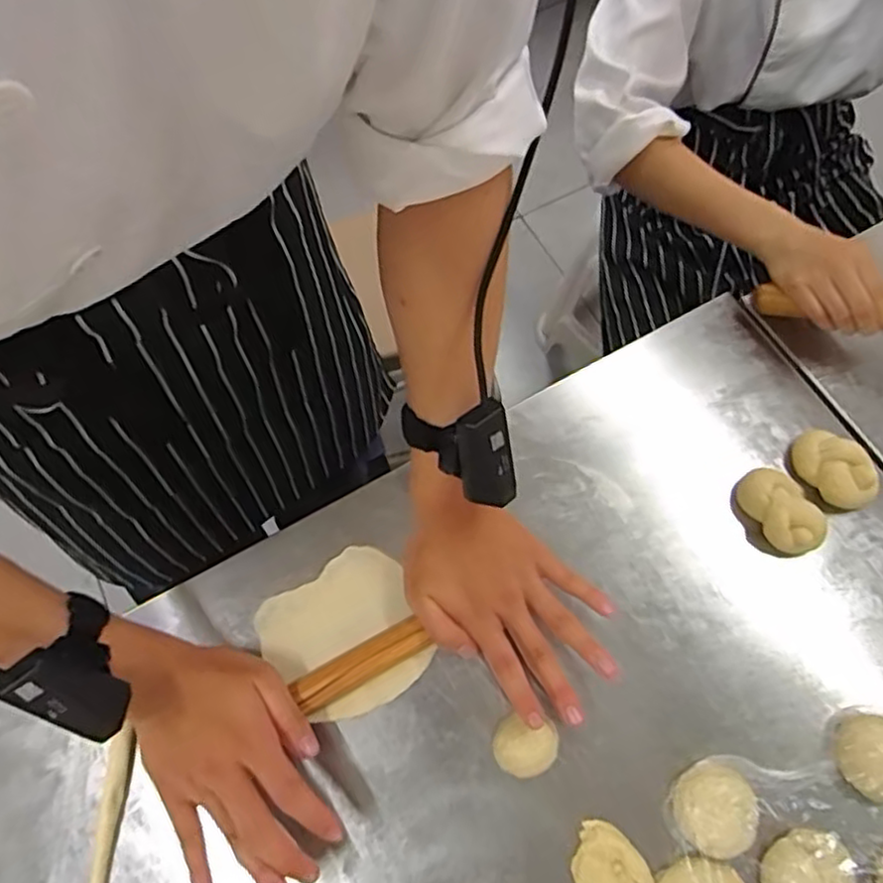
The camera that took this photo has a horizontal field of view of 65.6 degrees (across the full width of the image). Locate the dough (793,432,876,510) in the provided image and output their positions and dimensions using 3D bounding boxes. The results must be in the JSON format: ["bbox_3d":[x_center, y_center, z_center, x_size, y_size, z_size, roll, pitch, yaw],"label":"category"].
[{"bbox_3d":[0.324,0.021,0.564,0.047,0.025,0.070,-39,70,-13],"label":"dough"}]

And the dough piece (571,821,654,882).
[{"bbox_3d":[0.118,0.294,0.471,0.052,0.011,0.049,-1,67,2],"label":"dough piece"}]

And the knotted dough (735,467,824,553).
[{"bbox_3d":[0.272,0.055,0.550,0.041,0.031,0.070,-28,68,-9],"label":"knotted dough"}]

